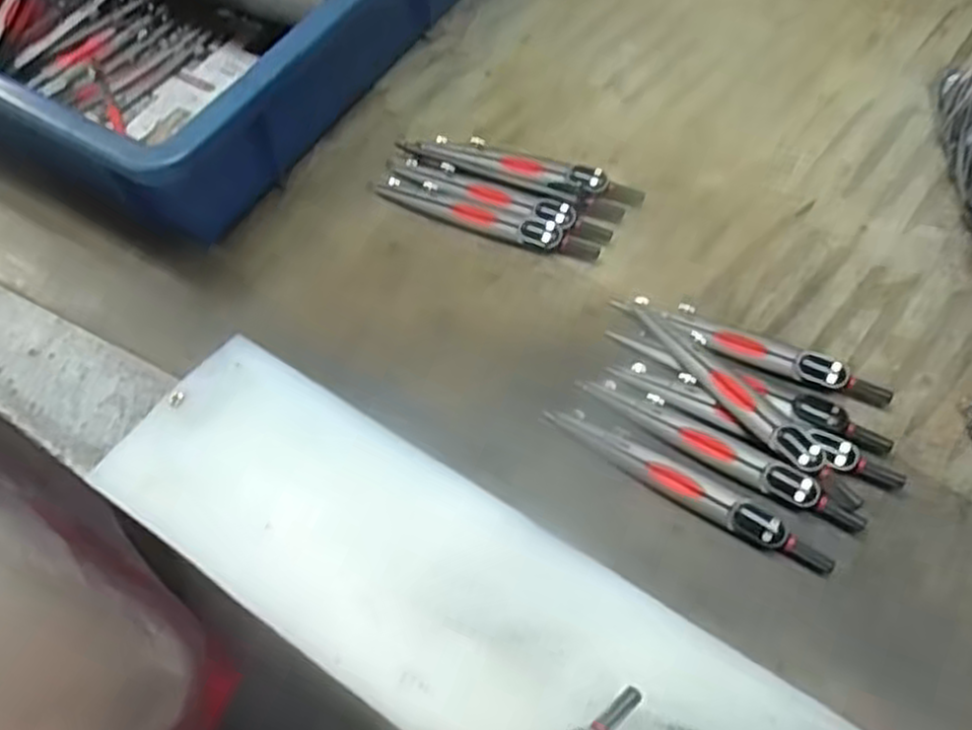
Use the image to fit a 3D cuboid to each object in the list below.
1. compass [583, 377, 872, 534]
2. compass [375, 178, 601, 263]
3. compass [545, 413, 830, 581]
[{"bbox_3d":[0.101,0.037,0.341,0.130,0.014,0.014,29,64,17],"label":"compass"},{"bbox_3d":[-0.001,-0.079,0.417,0.127,0.014,0.016,23,63,14],"label":"compass"},{"bbox_3d":[0.084,0.052,0.334,0.130,0.012,0.015,27,64,16],"label":"compass"}]

